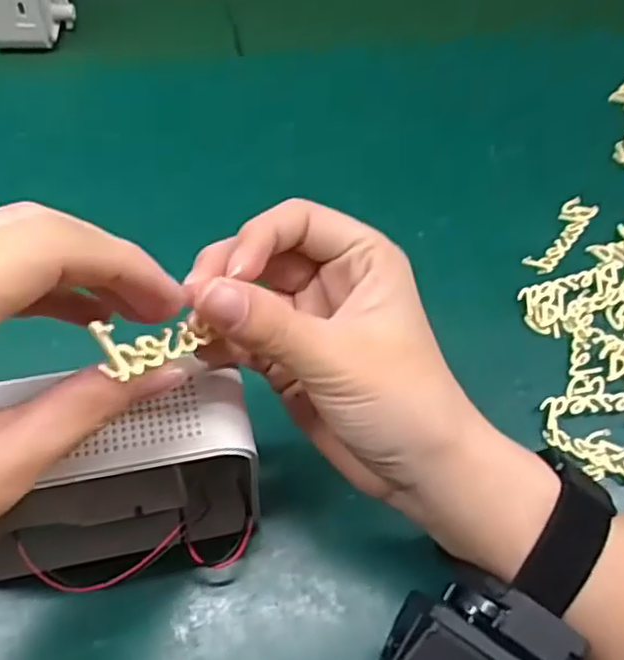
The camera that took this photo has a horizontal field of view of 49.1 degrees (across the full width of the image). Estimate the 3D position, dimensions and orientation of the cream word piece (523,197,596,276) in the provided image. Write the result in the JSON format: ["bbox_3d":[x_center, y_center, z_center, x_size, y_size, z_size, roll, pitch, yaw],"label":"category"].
[{"bbox_3d":[0.145,-0.056,0.402,0.018,0.005,0.063,36,61,18],"label":"cream word piece"}]

